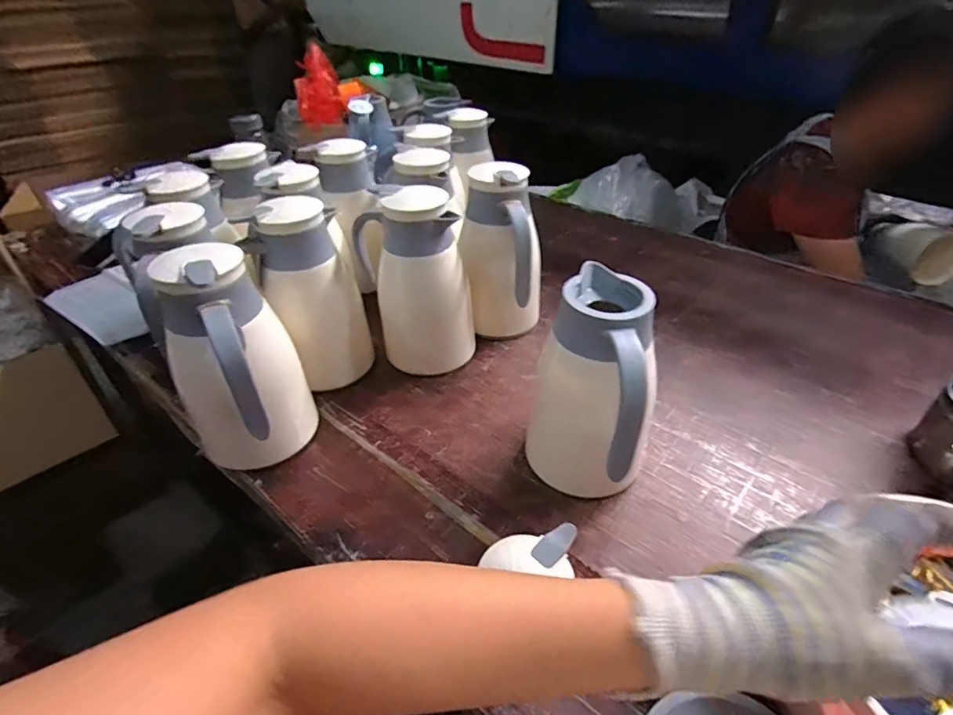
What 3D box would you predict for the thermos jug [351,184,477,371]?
[{"bbox_3d":[-0.087,-0.107,0.715,0.120,0.245,0.145,-18,41,-20],"label":"thermos jug"}]

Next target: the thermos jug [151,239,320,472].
[{"bbox_3d":[-0.267,0.009,0.567,0.116,0.240,0.111,11,40,15],"label":"thermos jug"}]

